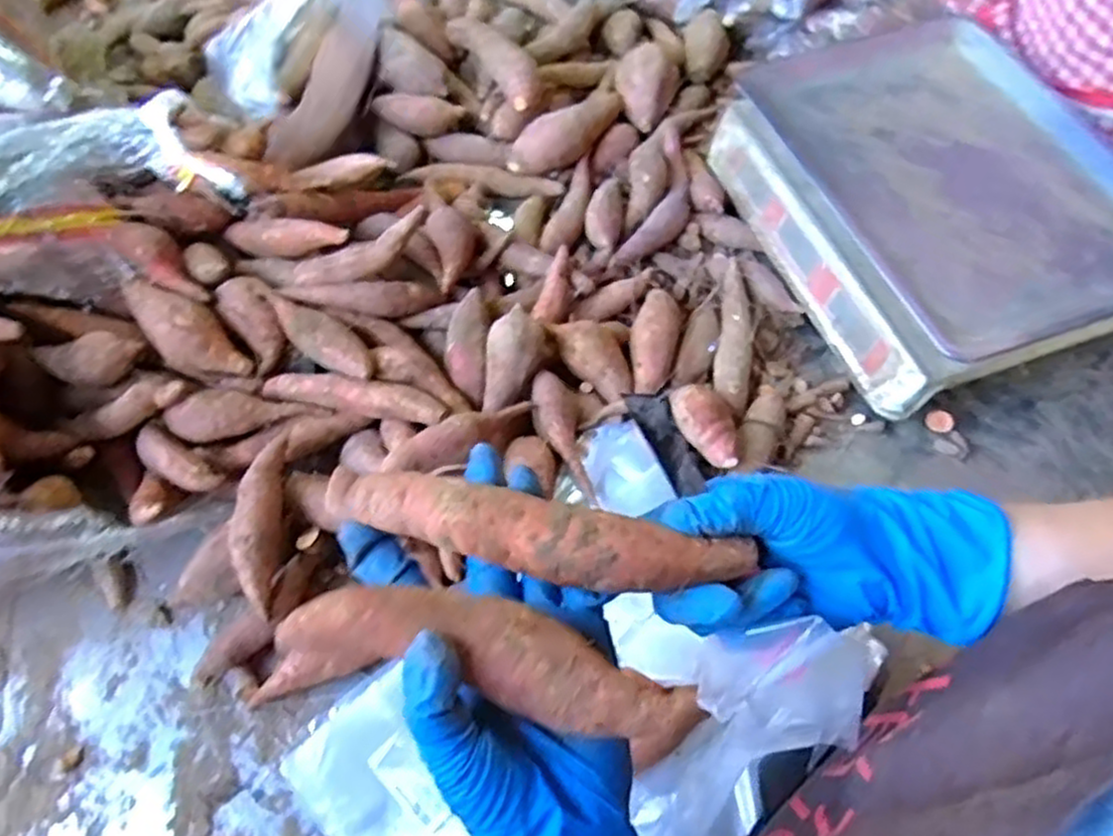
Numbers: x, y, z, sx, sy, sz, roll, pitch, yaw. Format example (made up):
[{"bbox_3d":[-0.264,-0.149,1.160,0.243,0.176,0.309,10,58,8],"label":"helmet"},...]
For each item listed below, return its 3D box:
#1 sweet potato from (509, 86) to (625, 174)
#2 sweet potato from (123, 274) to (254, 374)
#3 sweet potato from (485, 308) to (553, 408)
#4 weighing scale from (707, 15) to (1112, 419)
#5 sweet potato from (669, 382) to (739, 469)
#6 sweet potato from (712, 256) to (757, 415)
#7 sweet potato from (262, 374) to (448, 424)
[{"bbox_3d":[0.015,-0.277,0.746,0.133,0.051,0.050,-41,65,-20],"label":"sweet potato"},{"bbox_3d":[-0.279,-0.065,0.574,0.110,0.035,0.045,38,66,1],"label":"sweet potato"},{"bbox_3d":[-0.036,-0.043,0.569,0.042,0.038,0.083,18,62,11],"label":"sweet potato"},{"bbox_3d":[0.315,-0.180,0.666,0.250,0.105,0.340,-18,60,-9],"label":"weighing scale"},{"bbox_3d":[0.112,0.002,0.570,0.038,0.030,0.071,-22,60,-11],"label":"sweet potato"},{"bbox_3d":[0.148,-0.064,0.639,0.030,0.031,0.144,9,59,8],"label":"sweet potato"},{"bbox_3d":[-0.148,-0.017,0.564,0.136,0.019,0.023,10,59,8],"label":"sweet potato"}]

